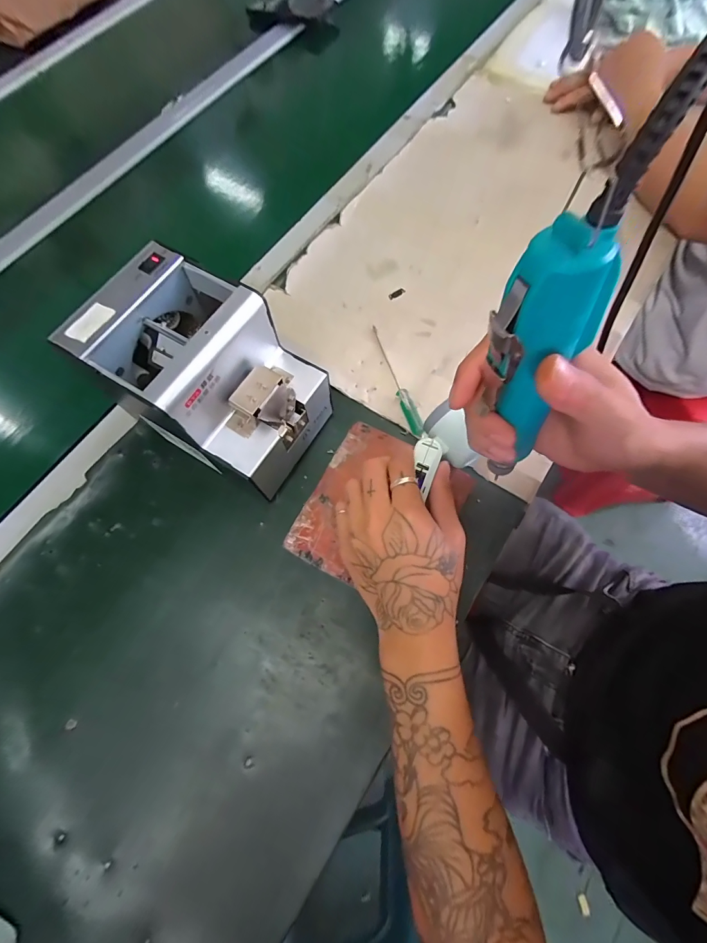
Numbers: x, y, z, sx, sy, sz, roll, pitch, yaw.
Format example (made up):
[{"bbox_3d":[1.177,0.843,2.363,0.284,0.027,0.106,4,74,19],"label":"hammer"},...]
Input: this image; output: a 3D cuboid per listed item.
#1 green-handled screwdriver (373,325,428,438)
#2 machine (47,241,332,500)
[{"bbox_3d":[0.049,-0.104,0.431,0.013,0.010,0.151,-19,70,-5],"label":"green-handled screwdriver"},{"bbox_3d":[-0.128,-0.082,0.360,0.171,0.150,0.121,29,75,12],"label":"machine"}]

